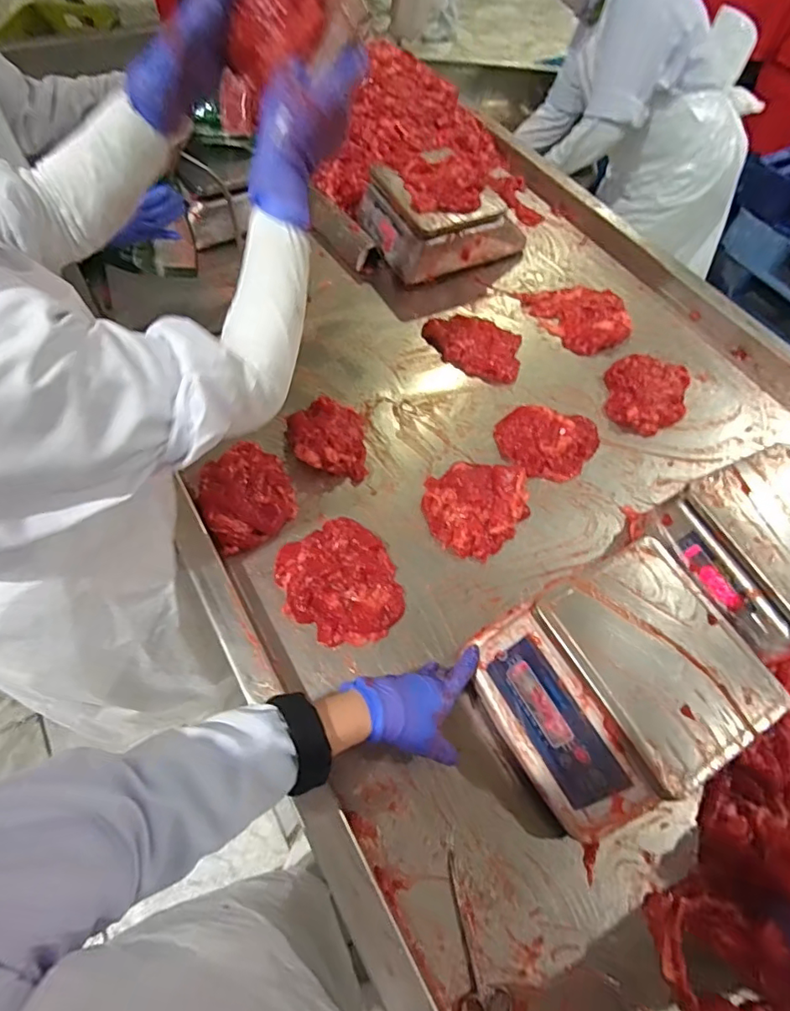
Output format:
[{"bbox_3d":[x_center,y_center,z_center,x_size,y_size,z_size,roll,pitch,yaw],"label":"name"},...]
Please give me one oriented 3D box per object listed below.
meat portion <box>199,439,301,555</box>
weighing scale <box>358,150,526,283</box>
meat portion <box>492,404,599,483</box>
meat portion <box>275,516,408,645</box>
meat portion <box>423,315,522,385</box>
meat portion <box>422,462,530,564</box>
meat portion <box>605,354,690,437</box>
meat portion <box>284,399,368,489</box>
[{"bbox_3d":[-0.203,-0.019,0.722,0.125,0.037,0.151,-23,63,-16],"label":"meat portion"},{"bbox_3d":[0.092,-0.573,1.053,0.289,0.122,0.233,-19,62,-14],"label":"weighing scale"},{"bbox_3d":[0.241,-0.099,0.825,0.164,0.039,0.119,7,59,1],"label":"meat portion"},{"bbox_3d":[-0.071,0.097,0.673,0.142,0.032,0.163,-17,62,-13],"label":"meat portion"},{"bbox_3d":[0.132,-0.277,0.915,0.176,0.042,0.106,14,60,5],"label":"meat portion"},{"bbox_3d":[0.119,-0.009,0.753,0.134,0.031,0.167,41,65,19],"label":"meat portion"},{"bbox_3d":[0.423,-0.191,0.886,0.132,0.032,0.135,24,61,11],"label":"meat portion"},{"bbox_3d":[-0.099,-0.094,0.773,0.108,0.060,0.116,-6,60,-7],"label":"meat portion"}]

